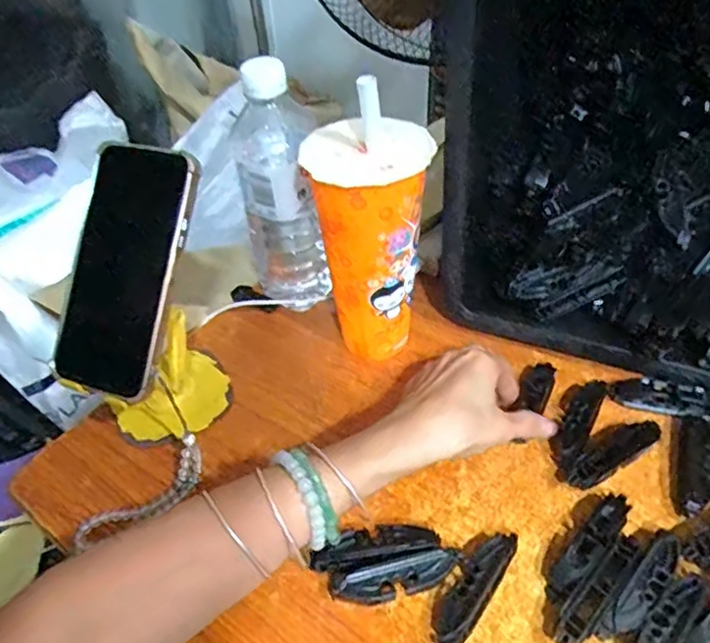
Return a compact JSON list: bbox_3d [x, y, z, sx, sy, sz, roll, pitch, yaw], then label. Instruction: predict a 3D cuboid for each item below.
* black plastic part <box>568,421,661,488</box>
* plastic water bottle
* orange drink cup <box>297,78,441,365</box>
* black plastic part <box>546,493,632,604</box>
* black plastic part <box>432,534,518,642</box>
[{"bbox_3d":[0.175,0.090,0.413,0.075,0.015,0.018,-26,47,-20],"label":"black plastic part"},{"bbox_3d":[-0.062,-0.101,0.507,0.062,0.215,0.071,-16,45,-11],"label":"plastic water bottle"},{"bbox_3d":[0.012,-0.068,0.447,0.079,0.203,0.079,-3,44,3],"label":"orange drink cup"},{"bbox_3d":[0.143,0.137,0.368,0.080,0.014,0.018,-36,52,-28],"label":"black plastic part"},{"bbox_3d":[0.069,0.157,0.358,0.023,0.018,0.075,26,52,29],"label":"black plastic part"}]

